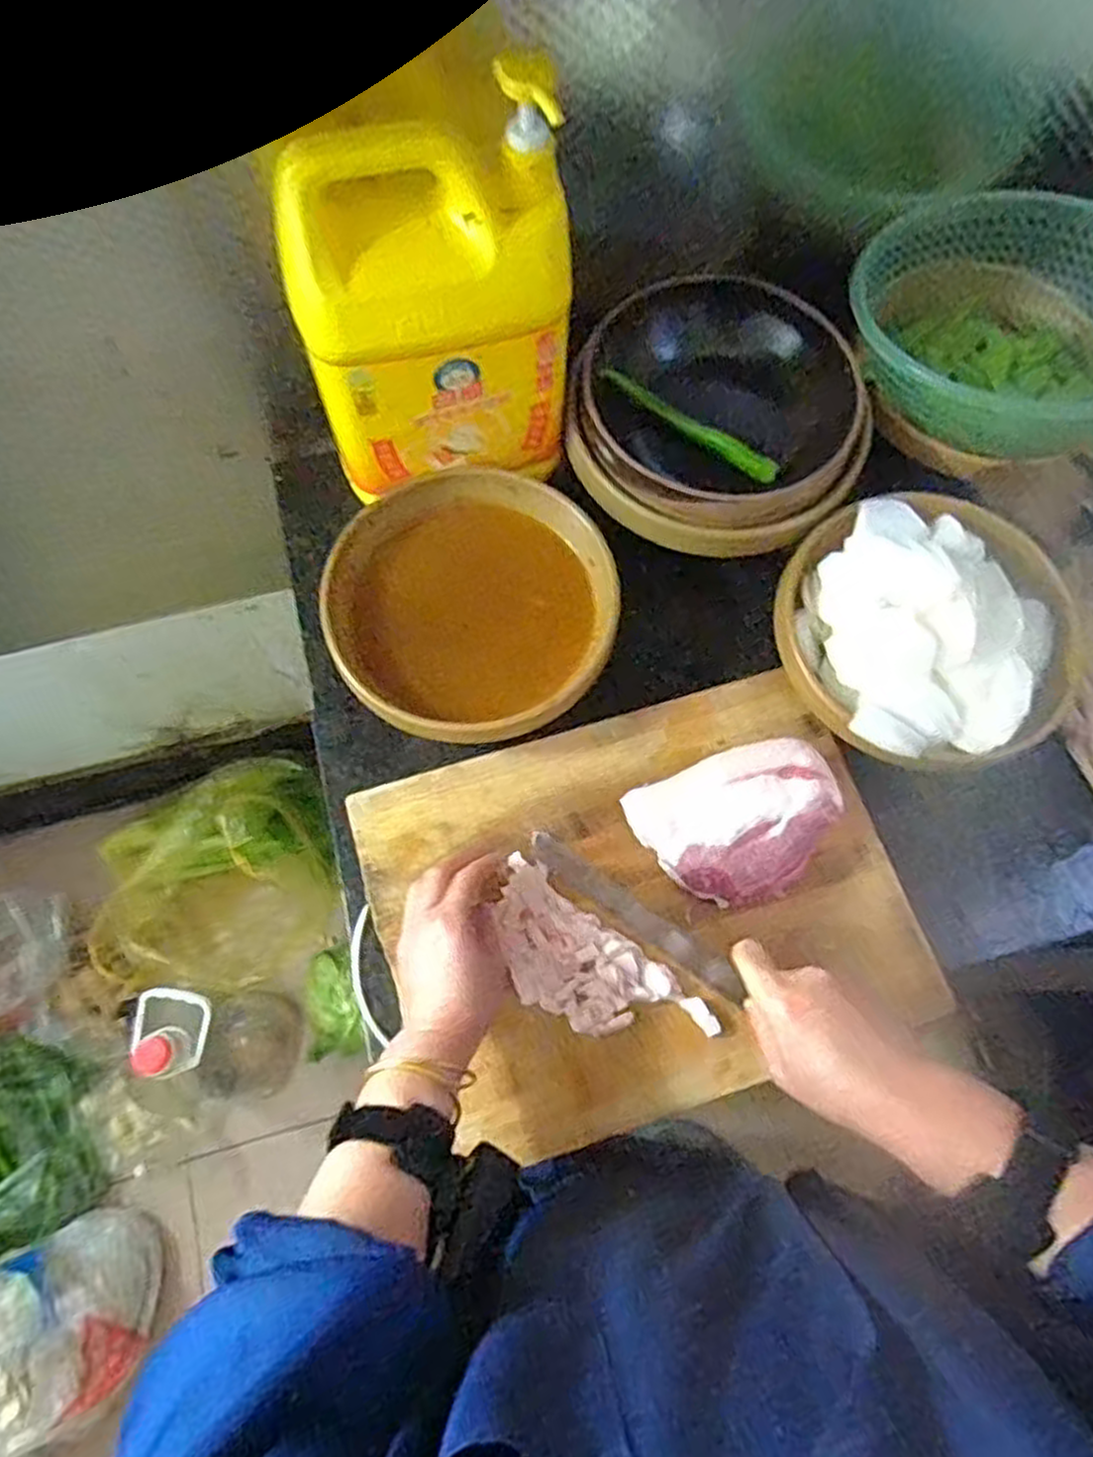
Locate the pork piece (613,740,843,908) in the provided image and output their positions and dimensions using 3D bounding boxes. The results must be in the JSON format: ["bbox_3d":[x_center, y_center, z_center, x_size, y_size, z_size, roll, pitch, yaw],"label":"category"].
[{"bbox_3d":[0.148,0.070,0.588,0.157,0.047,0.108,-20,72,-8],"label":"pork piece"}]

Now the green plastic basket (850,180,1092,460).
[{"bbox_3d":[0.383,-0.343,0.677,0.252,0.086,0.229,-30,74,-11],"label":"green plastic basket"}]

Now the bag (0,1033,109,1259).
[{"bbox_3d":[-0.820,0.616,1.169,0.306,0.113,0.287,-15,72,-6],"label":"bag"}]

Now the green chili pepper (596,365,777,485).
[{"bbox_3d":[0.121,-0.255,0.667,0.163,0.032,0.015,29,73,8],"label":"green chili pepper"}]

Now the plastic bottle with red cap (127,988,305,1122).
[{"bbox_3d":[-0.493,0.471,1.150,0.175,0.410,0.161,0,71,-1],"label":"plastic bottle with red cap"}]

